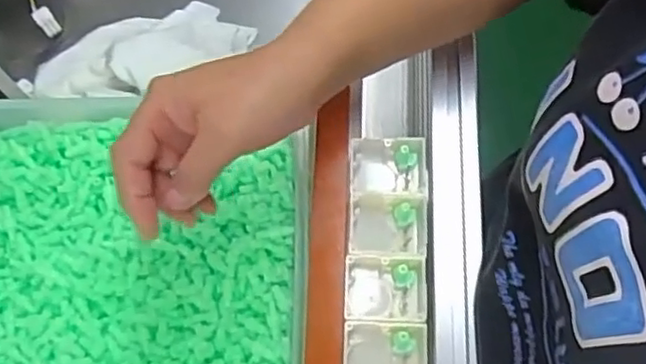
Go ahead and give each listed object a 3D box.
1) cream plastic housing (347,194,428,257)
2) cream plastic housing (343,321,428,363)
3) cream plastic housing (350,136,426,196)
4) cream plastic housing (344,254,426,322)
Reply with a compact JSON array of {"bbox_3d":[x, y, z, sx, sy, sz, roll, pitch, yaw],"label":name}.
[{"bbox_3d":[0.036,0.026,0.367,0.042,0.018,0.037,1,70,2],"label":"cream plastic housing"},{"bbox_3d":[0.033,0.092,0.339,0.043,0.011,0.034,2,70,2],"label":"cream plastic housing"},{"bbox_3d":[0.038,-0.006,0.385,0.043,0.027,0.036,1,70,2],"label":"cream plastic housing"},{"bbox_3d":[0.034,0.059,0.352,0.043,0.013,0.035,2,70,2],"label":"cream plastic housing"}]

